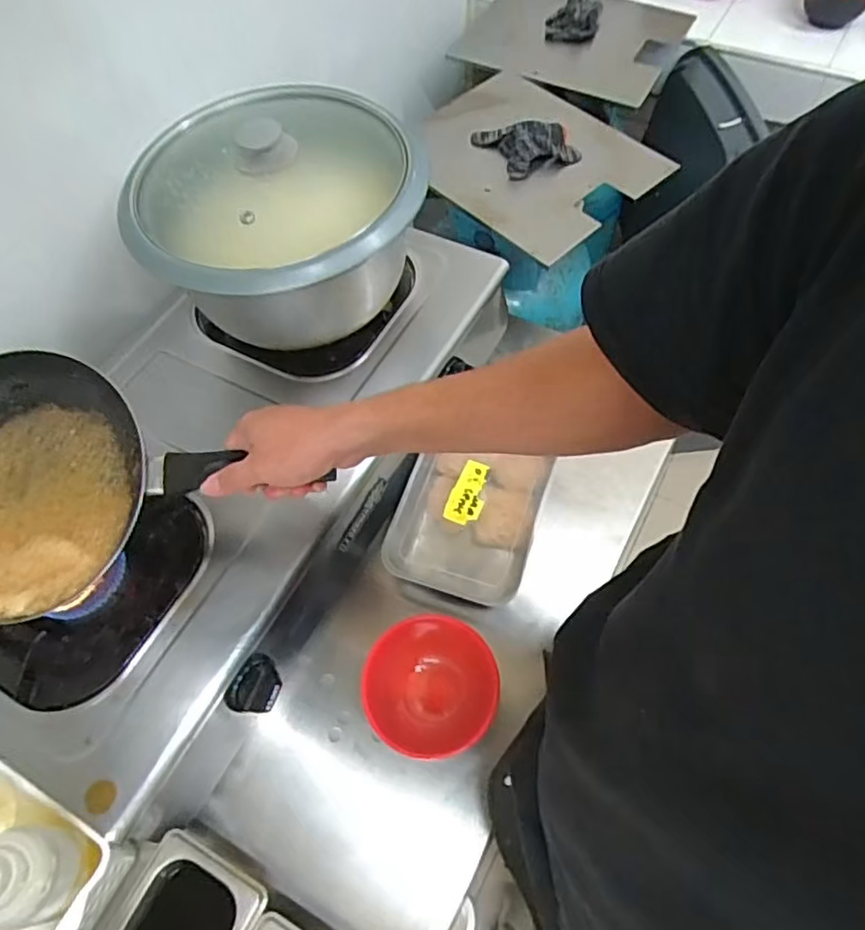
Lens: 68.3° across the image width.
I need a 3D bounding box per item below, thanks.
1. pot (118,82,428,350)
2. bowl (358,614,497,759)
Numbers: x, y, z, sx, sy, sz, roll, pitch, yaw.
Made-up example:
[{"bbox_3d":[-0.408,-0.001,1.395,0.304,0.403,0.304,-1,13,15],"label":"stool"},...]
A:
[{"bbox_3d":[-0.151,-0.256,0.665,0.270,0.149,0.275,-1,62,3],"label":"pot"},{"bbox_3d":[-0.001,0.214,0.614,0.121,0.065,0.120,-1,62,3],"label":"bowl"}]

